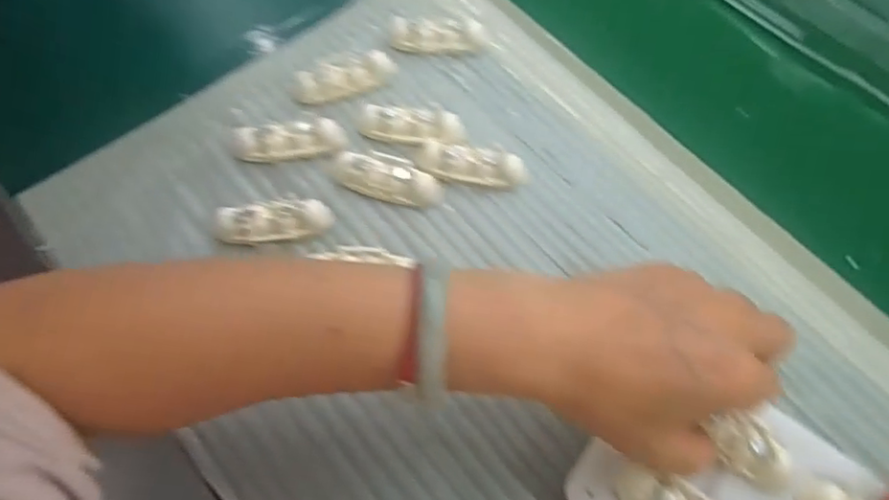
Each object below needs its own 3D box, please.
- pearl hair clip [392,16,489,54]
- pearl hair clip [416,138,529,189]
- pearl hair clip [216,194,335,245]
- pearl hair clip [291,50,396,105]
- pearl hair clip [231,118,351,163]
[{"bbox_3d":[-0.004,-0.144,0.412,0.063,0.011,0.024,8,68,3],"label":"pearl hair clip"},{"bbox_3d":[0.017,-0.053,0.371,0.066,0.015,0.021,9,68,3],"label":"pearl hair clip"},{"bbox_3d":[-0.098,-0.017,0.354,0.064,0.013,0.022,-11,68,-5],"label":"pearl hair clip"},{"bbox_3d":[-0.064,-0.109,0.394,0.065,0.016,0.018,-17,69,-7],"label":"pearl hair clip"},{"bbox_3d":[-0.096,-0.067,0.376,0.070,0.014,0.019,-5,68,-2],"label":"pearl hair clip"}]

